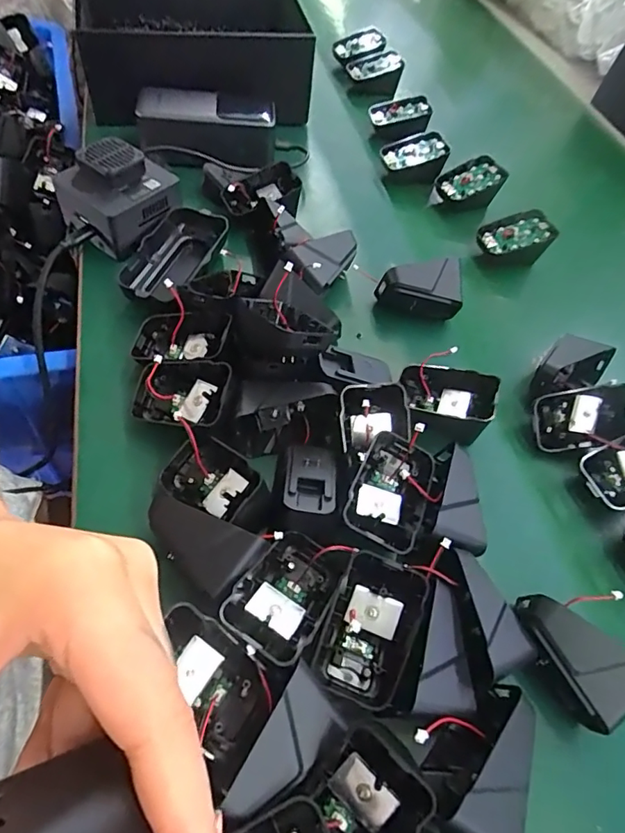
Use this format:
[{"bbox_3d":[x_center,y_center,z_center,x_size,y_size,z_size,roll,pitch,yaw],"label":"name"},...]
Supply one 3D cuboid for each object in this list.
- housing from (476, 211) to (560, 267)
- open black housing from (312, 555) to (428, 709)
[{"bbox_3d":[0.203,-0.176,0.501,0.068,0.027,0.042,-13,59,-12],"label":"housing"},{"bbox_3d":[0.030,0.112,0.264,0.044,0.031,0.066,23,55,5],"label":"open black housing"}]

